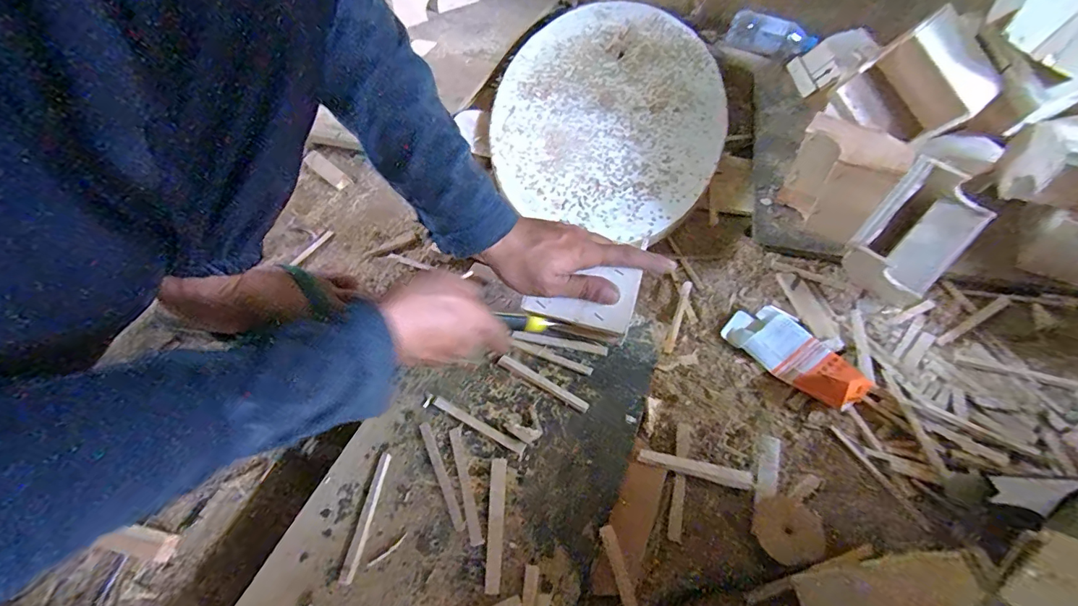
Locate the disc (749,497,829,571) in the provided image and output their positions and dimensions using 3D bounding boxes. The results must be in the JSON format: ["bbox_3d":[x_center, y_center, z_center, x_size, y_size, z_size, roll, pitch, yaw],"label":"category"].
[{"bbox_3d":[0.186,0.169,0.347,0.047,0.008,0.047,0,50,0],"label":"disc"}]

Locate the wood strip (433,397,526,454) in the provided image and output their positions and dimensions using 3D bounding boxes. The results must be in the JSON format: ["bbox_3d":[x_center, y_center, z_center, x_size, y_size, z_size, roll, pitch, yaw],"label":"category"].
[{"bbox_3d":[-0.052,0.103,0.395,0.089,0.004,0.009,23,54,17],"label":"wood strip"}]

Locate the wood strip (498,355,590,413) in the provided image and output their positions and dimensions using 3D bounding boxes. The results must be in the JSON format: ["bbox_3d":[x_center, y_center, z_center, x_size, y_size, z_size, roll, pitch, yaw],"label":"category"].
[{"bbox_3d":[0.003,0.072,0.423,0.092,0.004,0.011,26,55,19],"label":"wood strip"}]

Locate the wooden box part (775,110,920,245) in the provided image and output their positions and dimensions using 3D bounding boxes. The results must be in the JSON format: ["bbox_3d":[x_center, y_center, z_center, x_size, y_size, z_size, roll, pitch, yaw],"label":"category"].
[{"bbox_3d":[0.318,-0.129,0.504,0.050,0.116,0.102,-29,56,-23],"label":"wooden box part"}]

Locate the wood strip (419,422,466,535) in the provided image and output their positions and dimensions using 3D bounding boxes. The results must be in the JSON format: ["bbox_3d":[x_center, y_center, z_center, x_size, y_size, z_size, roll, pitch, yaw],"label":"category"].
[{"bbox_3d":[-0.077,0.134,0.370,0.009,0.004,0.092,-20,53,-17],"label":"wood strip"}]

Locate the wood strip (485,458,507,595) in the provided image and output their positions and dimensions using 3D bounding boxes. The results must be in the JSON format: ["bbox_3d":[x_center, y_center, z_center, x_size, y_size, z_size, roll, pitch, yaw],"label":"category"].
[{"bbox_3d":[-0.032,0.164,0.351,0.012,0.006,0.092,0,50,-1],"label":"wood strip"}]

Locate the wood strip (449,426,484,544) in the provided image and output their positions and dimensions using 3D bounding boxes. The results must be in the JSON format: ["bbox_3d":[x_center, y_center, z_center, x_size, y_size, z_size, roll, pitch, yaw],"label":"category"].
[{"bbox_3d":[-0.058,0.141,0.367,0.009,0.004,0.091,-13,52,-11],"label":"wood strip"}]

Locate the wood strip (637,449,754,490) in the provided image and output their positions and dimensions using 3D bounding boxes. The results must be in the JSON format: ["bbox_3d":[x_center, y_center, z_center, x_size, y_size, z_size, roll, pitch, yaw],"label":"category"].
[{"bbox_3d":[0.125,0.134,0.376,0.089,0.006,0.014,10,51,8],"label":"wood strip"}]

